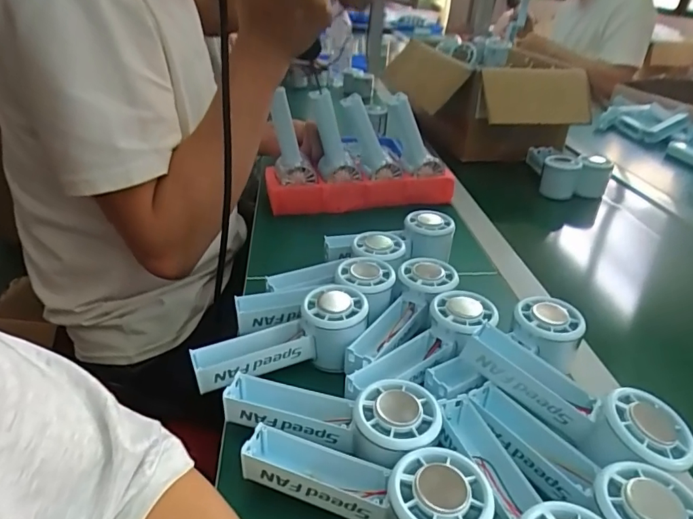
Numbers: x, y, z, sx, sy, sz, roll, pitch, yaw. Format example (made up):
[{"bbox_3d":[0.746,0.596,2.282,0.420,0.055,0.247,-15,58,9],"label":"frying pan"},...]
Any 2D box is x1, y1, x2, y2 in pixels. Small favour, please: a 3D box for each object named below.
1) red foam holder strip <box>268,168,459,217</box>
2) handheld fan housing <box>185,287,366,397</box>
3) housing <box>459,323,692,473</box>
[{"bbox_3d":[0.028,-0.105,0.742,0.266,0.052,0.063,-5,32,-14],"label":"red foam holder strip"},{"bbox_3d":[-0.054,0.069,0.413,0.149,0.053,0.066,-11,34,-22],"label":"handheld fan housing"},{"bbox_3d":[0.155,0.100,0.344,0.152,0.037,0.051,26,38,32],"label":"housing"}]

